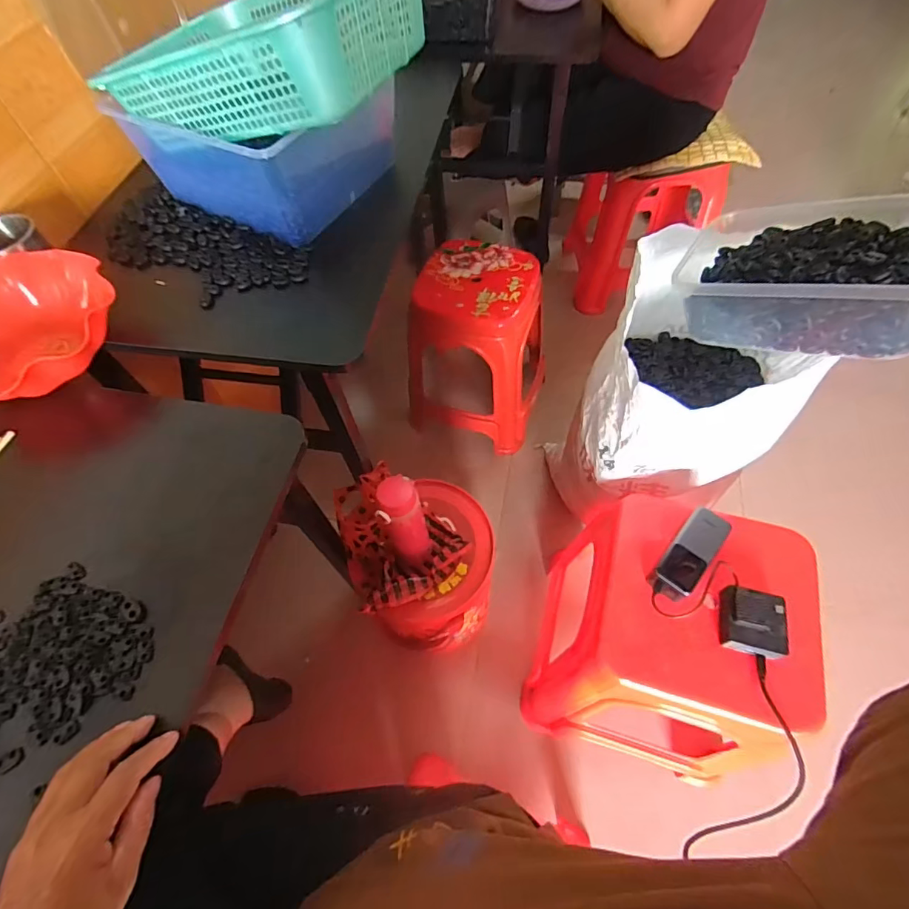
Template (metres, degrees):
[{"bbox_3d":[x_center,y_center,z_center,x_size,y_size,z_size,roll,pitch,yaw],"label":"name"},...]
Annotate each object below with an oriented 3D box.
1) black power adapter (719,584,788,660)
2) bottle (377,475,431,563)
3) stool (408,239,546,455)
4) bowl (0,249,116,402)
[{"bbox_3d":[0.393,0.220,0.637,0.077,0.037,0.081,11,61,9],"label":"black power adapter"},{"bbox_3d":[-0.074,0.112,0.765,0.054,0.207,0.064,-15,60,-6],"label":"bottle"},{"bbox_3d":[0.074,-0.276,1.264,0.311,0.419,0.321,18,62,13],"label":"stool"},{"bbox_3d":[-0.512,-0.143,0.571,0.198,0.069,0.212,-1,59,2],"label":"bowl"}]

